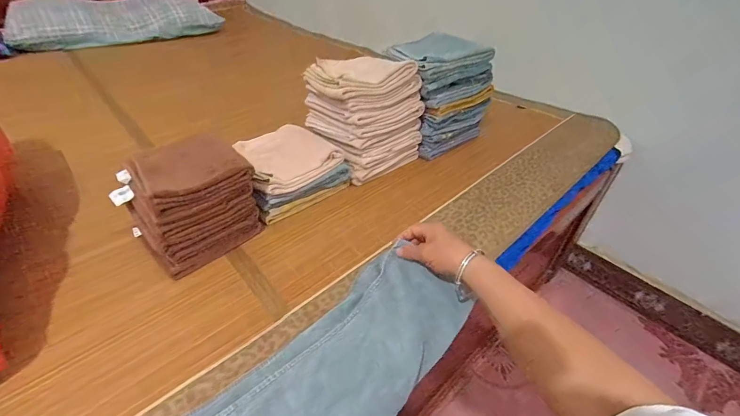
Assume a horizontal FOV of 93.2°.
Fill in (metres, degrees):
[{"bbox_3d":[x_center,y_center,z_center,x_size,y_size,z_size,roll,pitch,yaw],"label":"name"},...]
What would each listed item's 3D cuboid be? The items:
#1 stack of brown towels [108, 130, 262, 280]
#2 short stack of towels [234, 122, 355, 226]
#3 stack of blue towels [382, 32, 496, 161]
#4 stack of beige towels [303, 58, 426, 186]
[{"bbox_3d":[-0.269,-0.008,0.532,0.146,0.129,0.159,29,48,28],"label":"stack of brown towels"},{"bbox_3d":[-0.152,-0.076,0.646,0.175,0.075,0.168,-28,49,-30],"label":"short stack of towels"},{"bbox_3d":[0.137,-0.251,0.756,0.172,0.187,0.175,-29,49,-31],"label":"stack of blue towels"},{"bbox_3d":[-0.014,-0.193,0.704,0.177,0.171,0.196,-26,47,-28],"label":"stack of beige towels"}]

